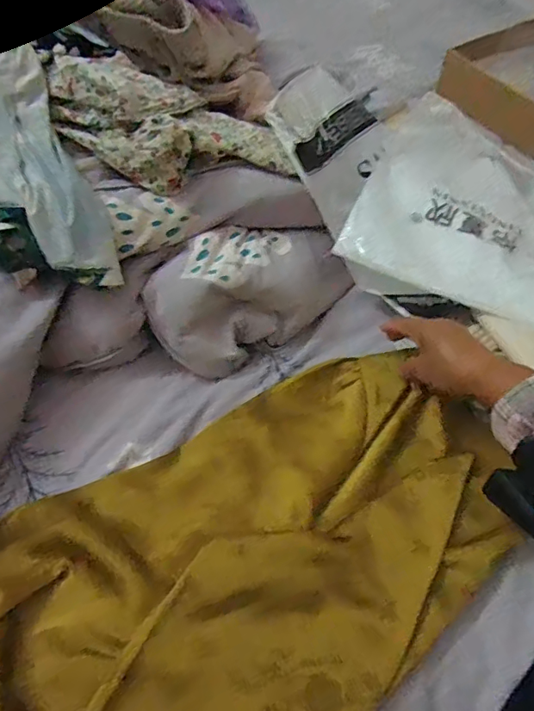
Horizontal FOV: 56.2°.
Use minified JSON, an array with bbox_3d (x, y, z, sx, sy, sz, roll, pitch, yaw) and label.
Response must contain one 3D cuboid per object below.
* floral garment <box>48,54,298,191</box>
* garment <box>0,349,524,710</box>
[{"bbox_3d":[-0.106,-0.264,0.551,0.229,0.091,0.165,-22,59,-16],"label":"floral garment"},{"bbox_3d":[-0.021,0.216,0.444,0.577,0.072,0.336,-29,61,-19],"label":"garment"}]

